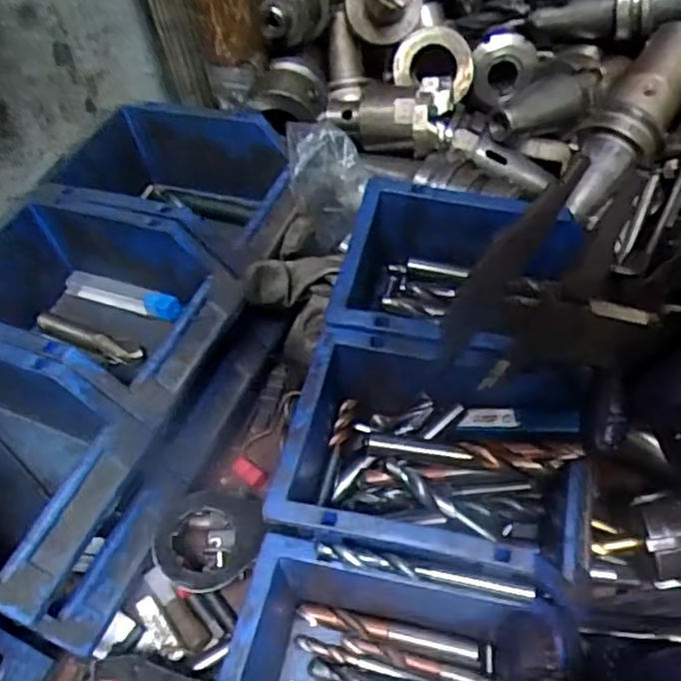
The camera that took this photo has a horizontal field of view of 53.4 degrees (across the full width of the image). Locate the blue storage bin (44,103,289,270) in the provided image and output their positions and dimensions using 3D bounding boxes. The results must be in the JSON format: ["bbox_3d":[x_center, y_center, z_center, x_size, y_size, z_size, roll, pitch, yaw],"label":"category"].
[{"bbox_3d":[-0.113,-0.104,0.470,0.150,0.071,0.104,19,57,18],"label":"blue storage bin"}]

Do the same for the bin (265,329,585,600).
[{"bbox_3d":[0.050,0.062,0.339,0.148,0.066,0.111,7,54,10],"label":"bin"}]

